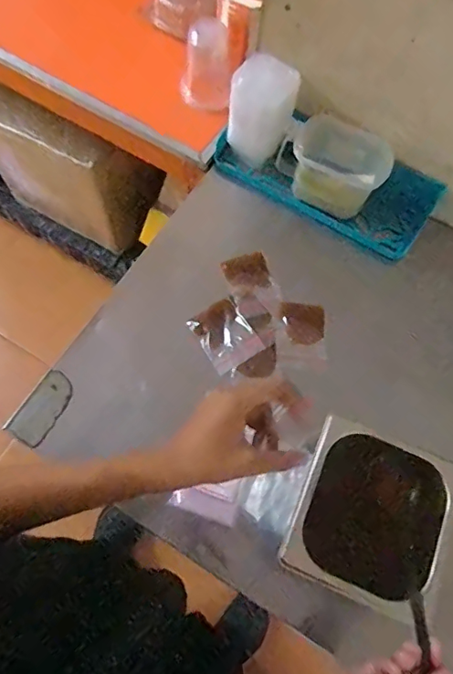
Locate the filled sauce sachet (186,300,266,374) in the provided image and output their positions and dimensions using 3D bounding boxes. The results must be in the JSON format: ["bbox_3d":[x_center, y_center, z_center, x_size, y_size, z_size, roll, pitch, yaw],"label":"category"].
[{"bbox_3d":[-0.001,-0.004,0.696,0.070,0.019,0.095,-29,73,-12],"label":"filled sauce sachet"}]

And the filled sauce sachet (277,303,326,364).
[{"bbox_3d":[0.104,-0.005,0.717,0.067,0.019,0.081,-1,69,-3],"label":"filled sauce sachet"}]

